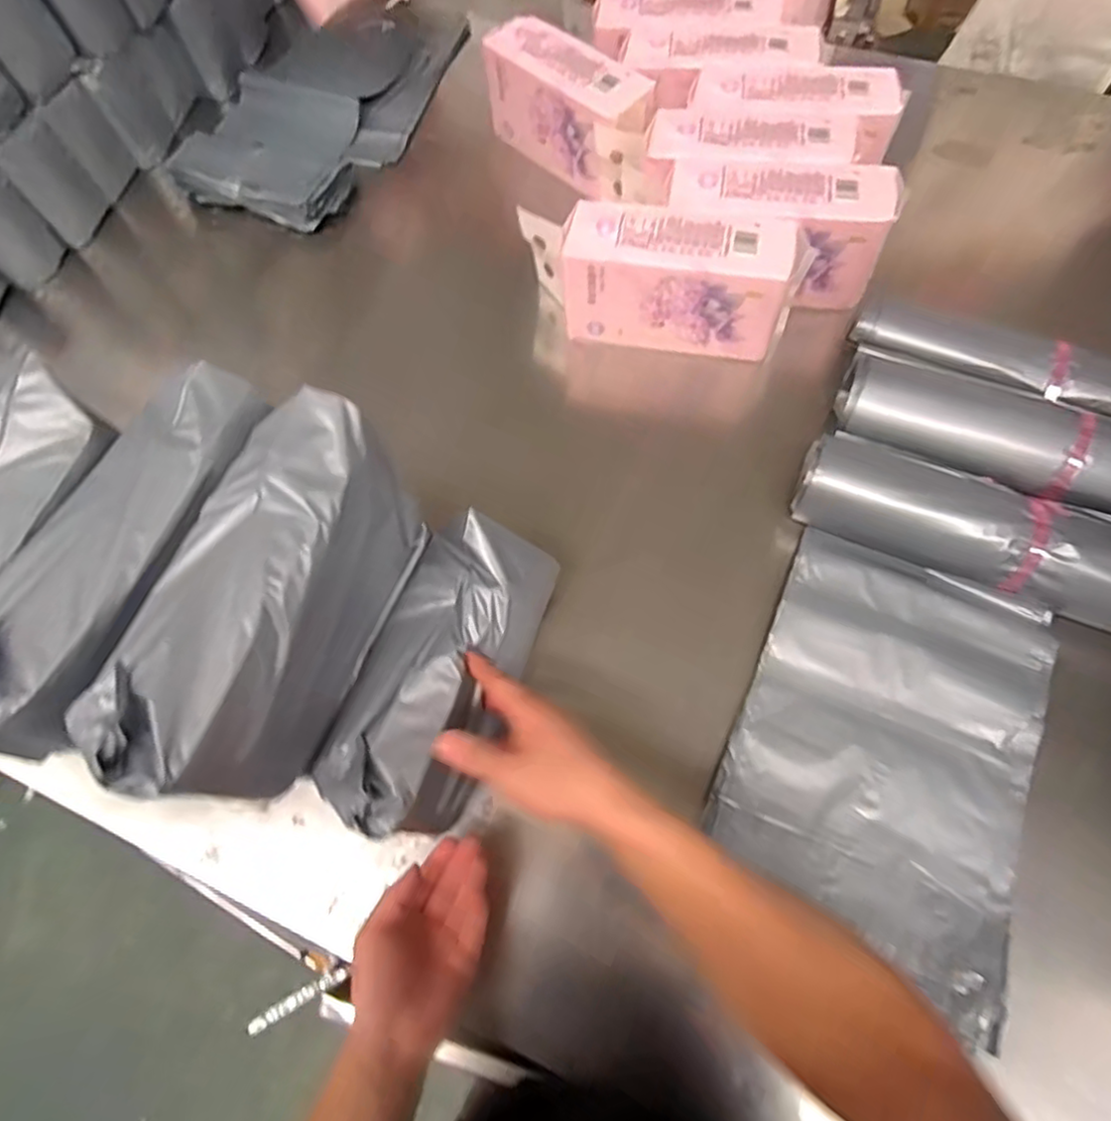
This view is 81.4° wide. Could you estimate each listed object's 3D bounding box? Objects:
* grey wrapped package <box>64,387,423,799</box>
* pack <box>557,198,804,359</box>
[{"bbox_3d":[-0.197,0.025,0.461,0.103,0.133,0.269,18,70,10],"label":"grey wrapped package"},{"bbox_3d":[0.144,-0.322,0.746,0.264,0.123,0.097,10,69,7],"label":"pack"}]

